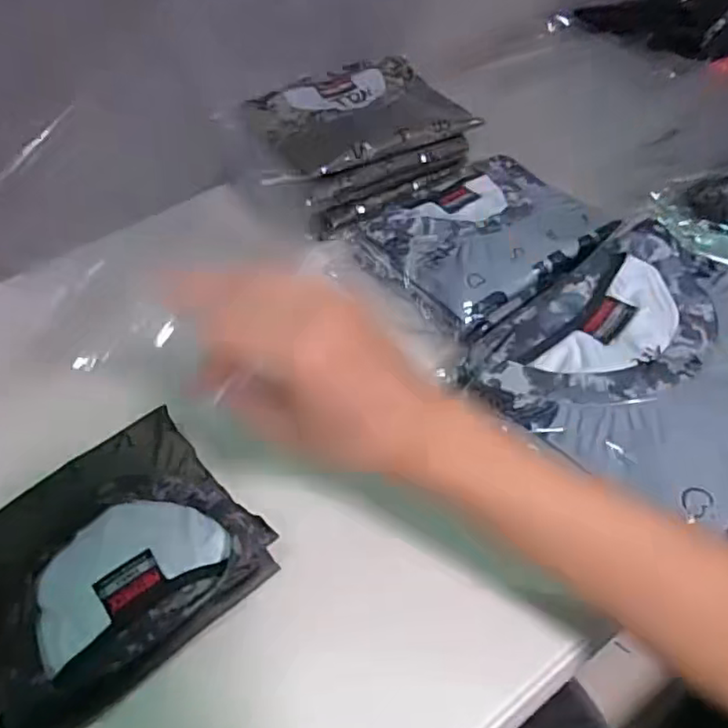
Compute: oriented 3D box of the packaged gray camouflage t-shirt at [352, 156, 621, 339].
[{"bbox_3d":[0.118,-0.123,0.584,0.196,0.025,0.180,-26,52,-16],"label":"packaged gray camouflage t-shirt"}]

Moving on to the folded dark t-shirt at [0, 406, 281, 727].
[{"bbox_3d":[-0.171,0.126,0.413,0.170,0.034,0.158,-38,56,-24],"label":"folded dark t-shirt"}]

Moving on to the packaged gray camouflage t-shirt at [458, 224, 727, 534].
[{"bbox_3d":[0.212,-0.006,0.451,0.224,0.037,0.237,32,60,28],"label":"packaged gray camouflage t-shirt"}]

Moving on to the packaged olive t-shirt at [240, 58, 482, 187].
[{"bbox_3d":[-0.011,-0.264,0.644,0.201,0.020,0.172,-25,52,-15],"label":"packaged olive t-shirt"}]

